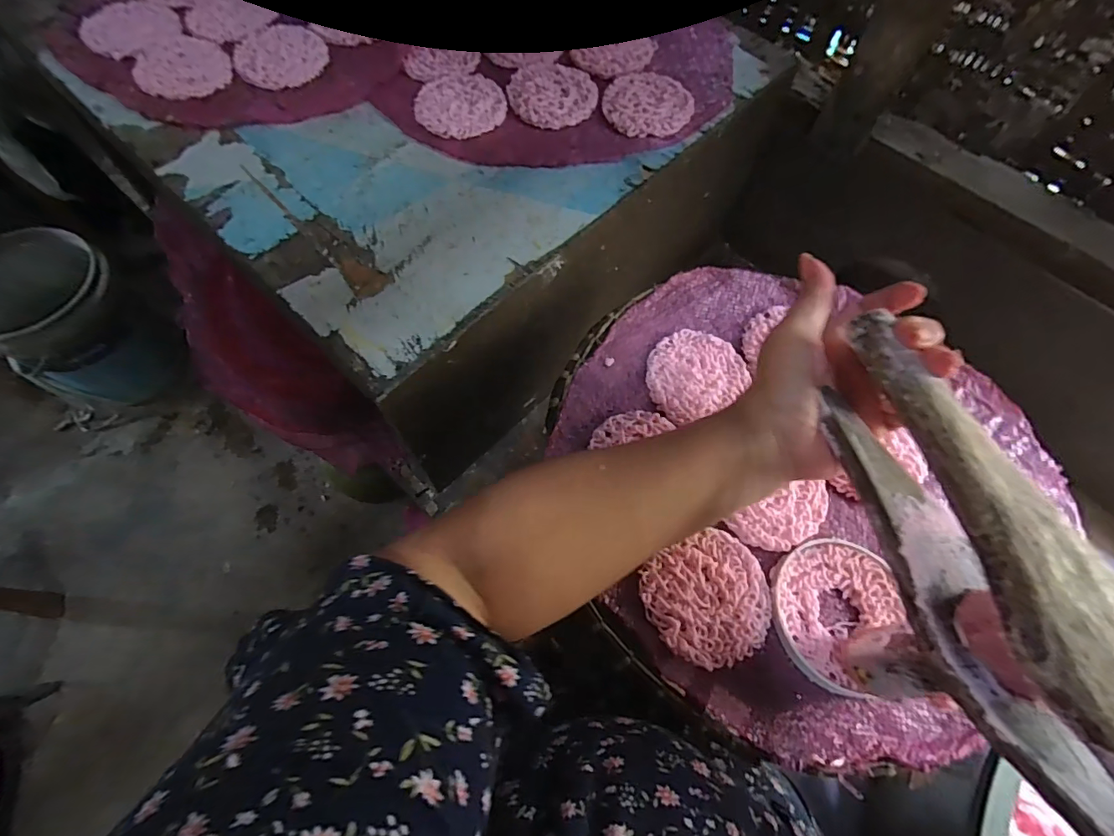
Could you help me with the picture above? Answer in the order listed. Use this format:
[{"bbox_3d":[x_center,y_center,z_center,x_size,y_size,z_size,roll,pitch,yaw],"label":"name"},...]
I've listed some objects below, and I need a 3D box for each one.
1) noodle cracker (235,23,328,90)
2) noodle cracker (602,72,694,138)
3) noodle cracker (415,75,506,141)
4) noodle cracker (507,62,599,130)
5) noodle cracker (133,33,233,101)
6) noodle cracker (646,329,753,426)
[{"bbox_3d":[-0.252,-0.331,0.449,0.077,0.009,0.073,1,66,-3],"label":"noodle cracker"},{"bbox_3d":[0.082,-0.286,0.445,0.078,0.007,0.083,1,66,-3],"label":"noodle cracker"},{"bbox_3d":[-0.085,-0.279,0.436,0.077,0.009,0.077,1,66,-3],"label":"noodle cracker"},{"bbox_3d":[-0.005,-0.295,0.445,0.077,0.006,0.081,1,66,-3],"label":"noodle cracker"},{"bbox_3d":[-0.333,-0.313,0.434,0.074,0.005,0.086,-27,70,-15],"label":"noodle cracker"},{"bbox_3d":[0.103,-0.036,0.367,0.076,0.004,0.068,-27,70,-15],"label":"noodle cracker"}]

